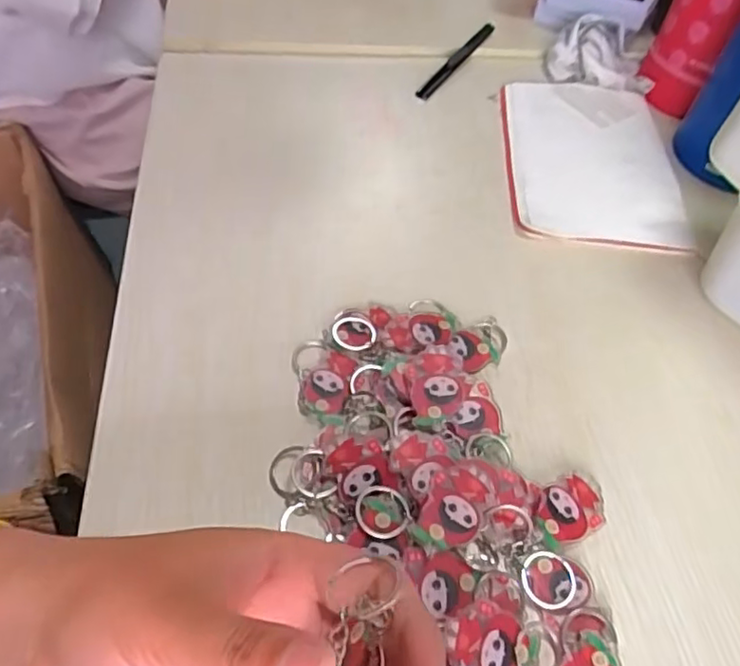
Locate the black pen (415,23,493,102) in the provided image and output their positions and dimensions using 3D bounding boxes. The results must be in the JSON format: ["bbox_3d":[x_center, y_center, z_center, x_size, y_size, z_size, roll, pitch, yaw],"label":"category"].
[{"bbox_3d":[0.077,-0.243,0.548,0.012,0.007,0.134,28,56,15],"label":"black pen"}]

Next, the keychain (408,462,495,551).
[{"bbox_3d":[0.040,0.077,0.280,0.027,0.006,0.046,30,56,16],"label":"keychain"}]

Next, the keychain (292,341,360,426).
[{"bbox_3d":[-0.028,0.025,0.337,0.036,0.004,0.048,13,53,4],"label":"keychain"}]

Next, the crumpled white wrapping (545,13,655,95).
[{"bbox_3d":[0.207,-0.249,0.545,0.089,0.032,0.060,12,53,3],"label":"crumpled white wrapping"}]

